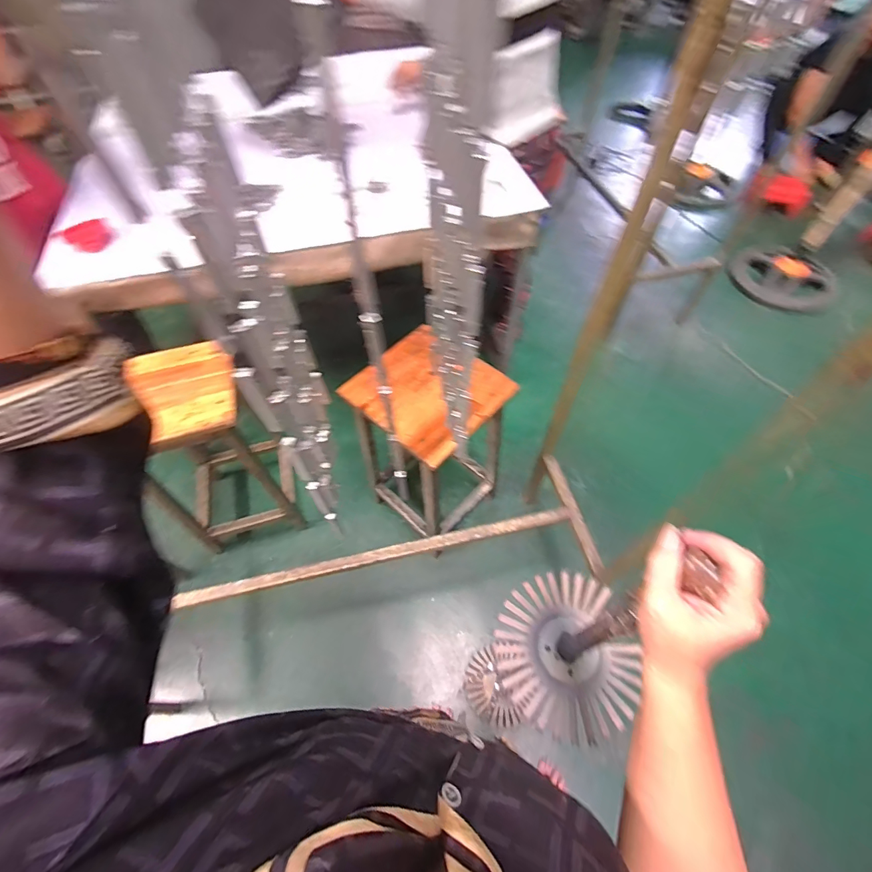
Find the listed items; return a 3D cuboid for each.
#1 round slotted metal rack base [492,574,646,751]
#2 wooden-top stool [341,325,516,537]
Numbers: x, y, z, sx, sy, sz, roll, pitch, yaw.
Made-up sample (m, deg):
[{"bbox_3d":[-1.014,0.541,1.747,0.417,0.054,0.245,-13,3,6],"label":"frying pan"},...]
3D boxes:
[{"bbox_3d":[0.180,0.298,0.595,0.188,0.046,0.202,0,58,1],"label":"round slotted metal rack base"},{"bbox_3d":[-0.019,0.045,1.230,0.321,0.619,0.291,37,65,22],"label":"wooden-top stool"}]

